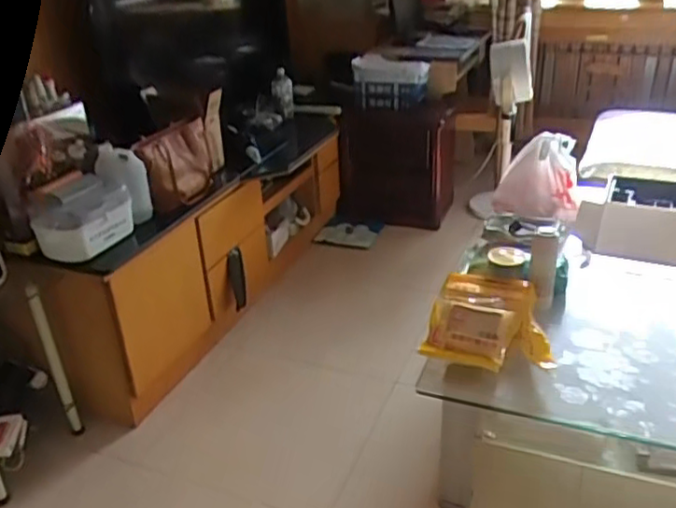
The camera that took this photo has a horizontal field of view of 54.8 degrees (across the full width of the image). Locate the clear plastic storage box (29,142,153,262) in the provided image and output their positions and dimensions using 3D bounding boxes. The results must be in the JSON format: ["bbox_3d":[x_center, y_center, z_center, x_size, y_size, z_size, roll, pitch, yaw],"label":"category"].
[{"bbox_3d":[-0.654,-0.140,1.760,0.186,0.187,0.312,11,35,24],"label":"clear plastic storage box"}]

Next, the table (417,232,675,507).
[{"bbox_3d":[0.693,0.321,1.761,0.781,0.415,0.756,6,34,18],"label":"table"}]

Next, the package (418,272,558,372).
[{"bbox_3d":[0.374,0.163,1.617,0.296,0.114,0.288,4,33,14],"label":"package"}]

